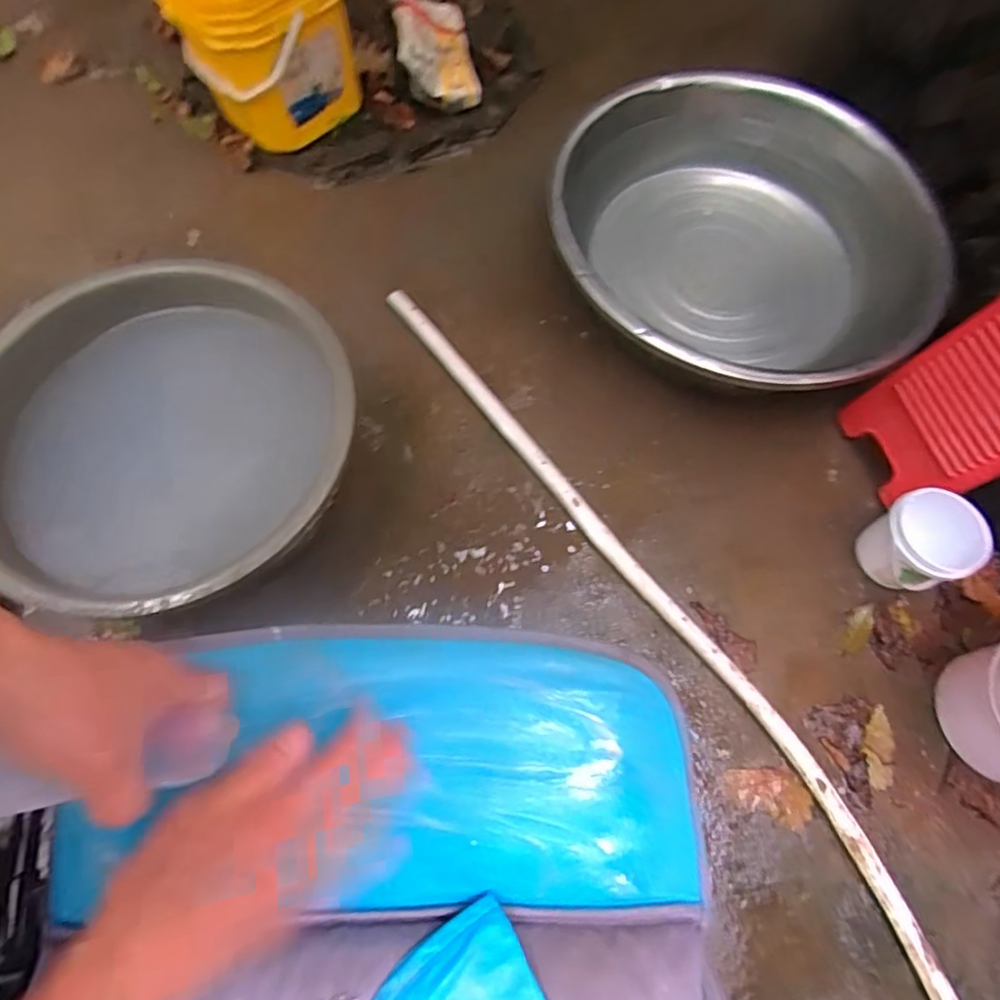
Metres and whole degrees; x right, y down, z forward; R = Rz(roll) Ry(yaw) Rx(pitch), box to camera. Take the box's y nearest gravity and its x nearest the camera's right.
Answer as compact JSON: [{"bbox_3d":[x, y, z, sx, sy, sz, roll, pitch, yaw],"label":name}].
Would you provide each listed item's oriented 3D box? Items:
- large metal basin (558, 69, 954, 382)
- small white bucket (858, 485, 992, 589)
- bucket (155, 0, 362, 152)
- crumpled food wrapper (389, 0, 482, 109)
[{"bbox_3d":[0.377,-0.427,1.018,0.552,0.160,0.587,1,69,-3],"label":"large metal basin"},{"bbox_3d":[0.600,0.061,0.886,0.106,0.129,0.127,-17,71,-9],"label":"small white bucket"},{"bbox_3d":[-0.400,-0.816,1.017,0.273,0.343,0.273,1,69,-3],"label":"bucket"},{"bbox_3d":[-0.123,-0.858,1.175,0.155,0.163,0.149,-16,71,-9],"label":"crumpled food wrapper"}]

